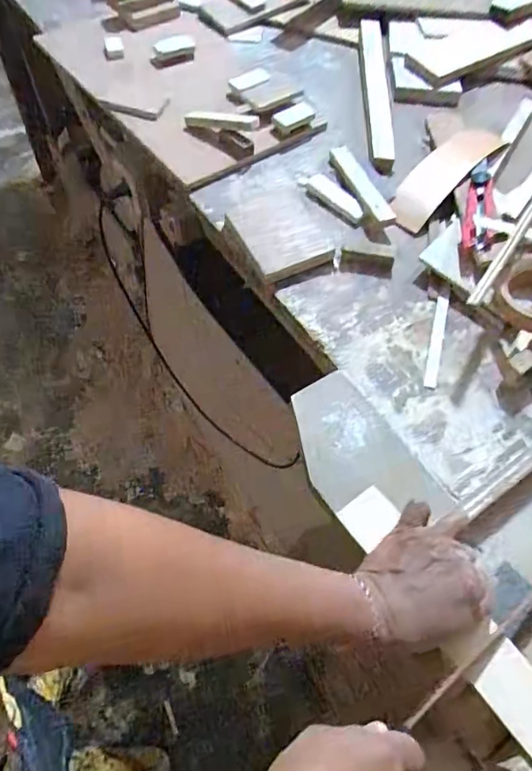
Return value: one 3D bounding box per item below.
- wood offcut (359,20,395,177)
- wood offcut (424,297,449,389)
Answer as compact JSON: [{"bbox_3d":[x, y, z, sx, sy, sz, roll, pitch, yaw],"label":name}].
[{"bbox_3d":[0.165,-0.441,0.762,0.039,0.020,0.360,3,61,-1],"label":"wood offcut"},{"bbox_3d":[0.184,-0.048,0.549,0.013,0.005,0.120,16,61,6],"label":"wood offcut"}]

